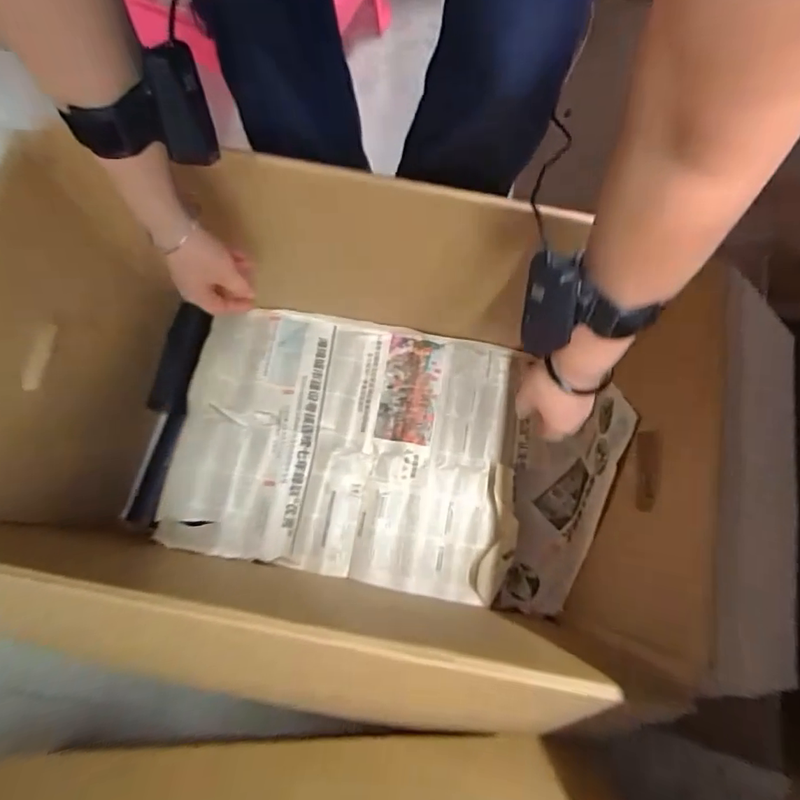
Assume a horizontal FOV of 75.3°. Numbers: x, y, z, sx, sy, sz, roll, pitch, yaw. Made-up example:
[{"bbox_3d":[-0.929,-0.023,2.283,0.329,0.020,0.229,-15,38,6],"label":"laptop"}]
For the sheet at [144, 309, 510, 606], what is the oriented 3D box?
[{"bbox_3d":[-0.070,0.057,0.722,0.444,0.076,0.355,12,75,2],"label":"sheet"}]

